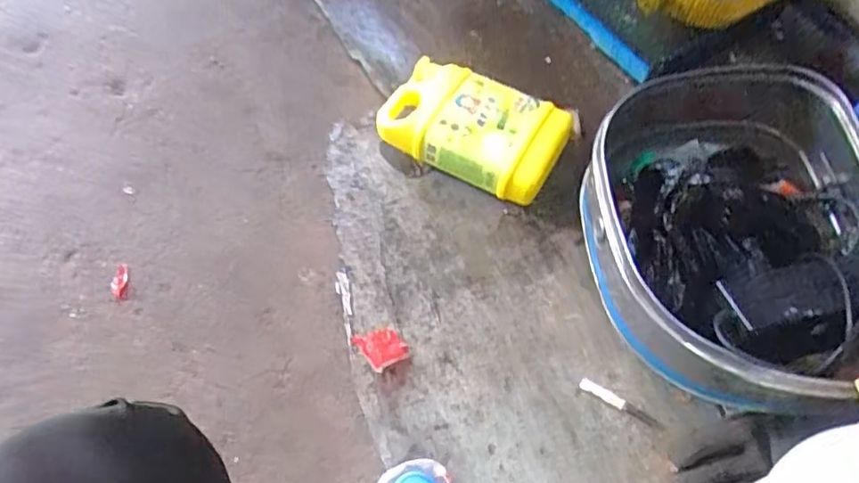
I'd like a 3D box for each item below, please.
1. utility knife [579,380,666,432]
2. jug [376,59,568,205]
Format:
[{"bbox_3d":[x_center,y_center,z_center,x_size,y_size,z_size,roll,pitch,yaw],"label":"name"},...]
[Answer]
[{"bbox_3d":[0.203,0.172,0.626,0.093,0.004,0.013,28,63,13],"label":"utility knife"},{"bbox_3d":[0.057,-0.148,0.767,0.230,0.080,0.149,31,63,16],"label":"jug"}]

